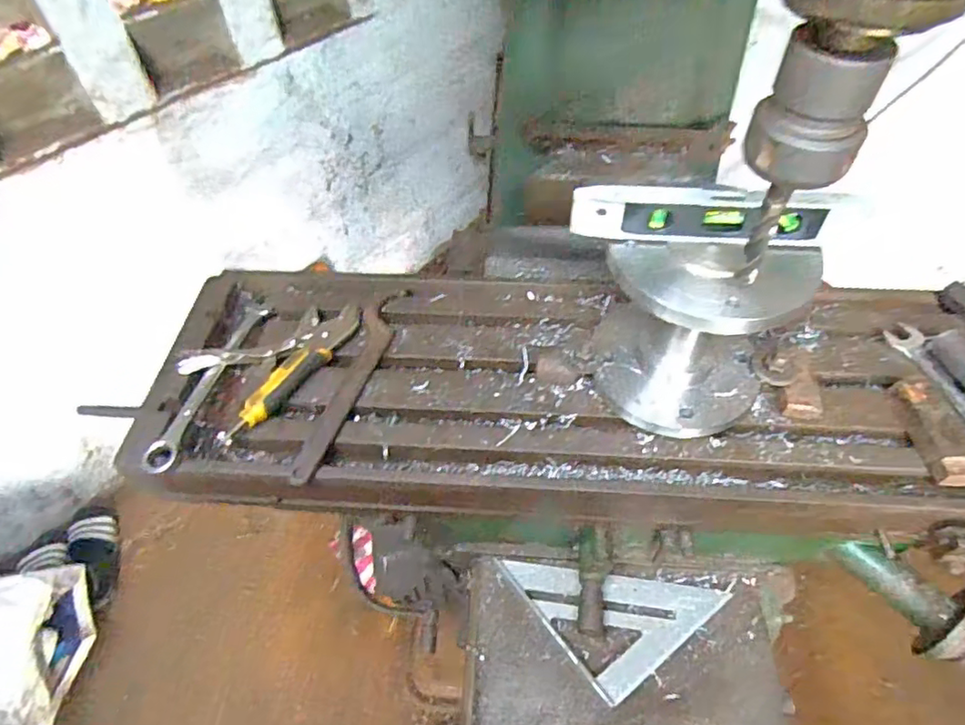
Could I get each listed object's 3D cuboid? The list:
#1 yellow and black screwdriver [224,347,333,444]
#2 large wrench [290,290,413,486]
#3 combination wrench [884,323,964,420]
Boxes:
[{"bbox_3d":[-0.200,0.024,0.579,0.025,0.024,0.126,24,57,19],"label":"yellow and black screwdriver"},{"bbox_3d":[-0.131,0.014,0.611,0.034,0.013,0.252,10,53,10],"label":"large wrench"},{"bbox_3d":[0.457,0.050,0.554,0.037,0.013,0.224,-10,52,-6],"label":"combination wrench"}]

